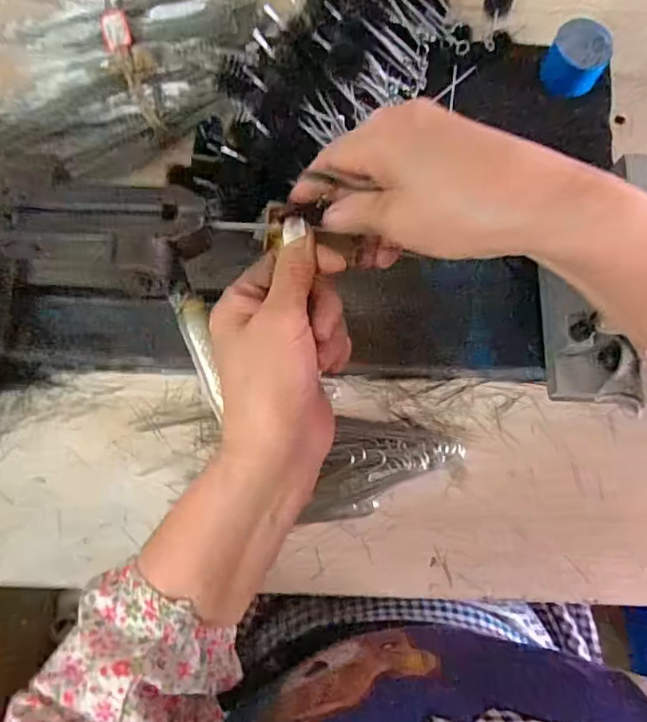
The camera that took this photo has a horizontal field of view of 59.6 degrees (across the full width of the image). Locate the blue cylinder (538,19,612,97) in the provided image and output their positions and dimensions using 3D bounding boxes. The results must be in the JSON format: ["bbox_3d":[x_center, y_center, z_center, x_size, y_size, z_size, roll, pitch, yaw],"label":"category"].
[{"bbox_3d":[0.216,-0.258,0.491,0.049,0.046,0.051,0,76,-2],"label":"blue cylinder"}]

